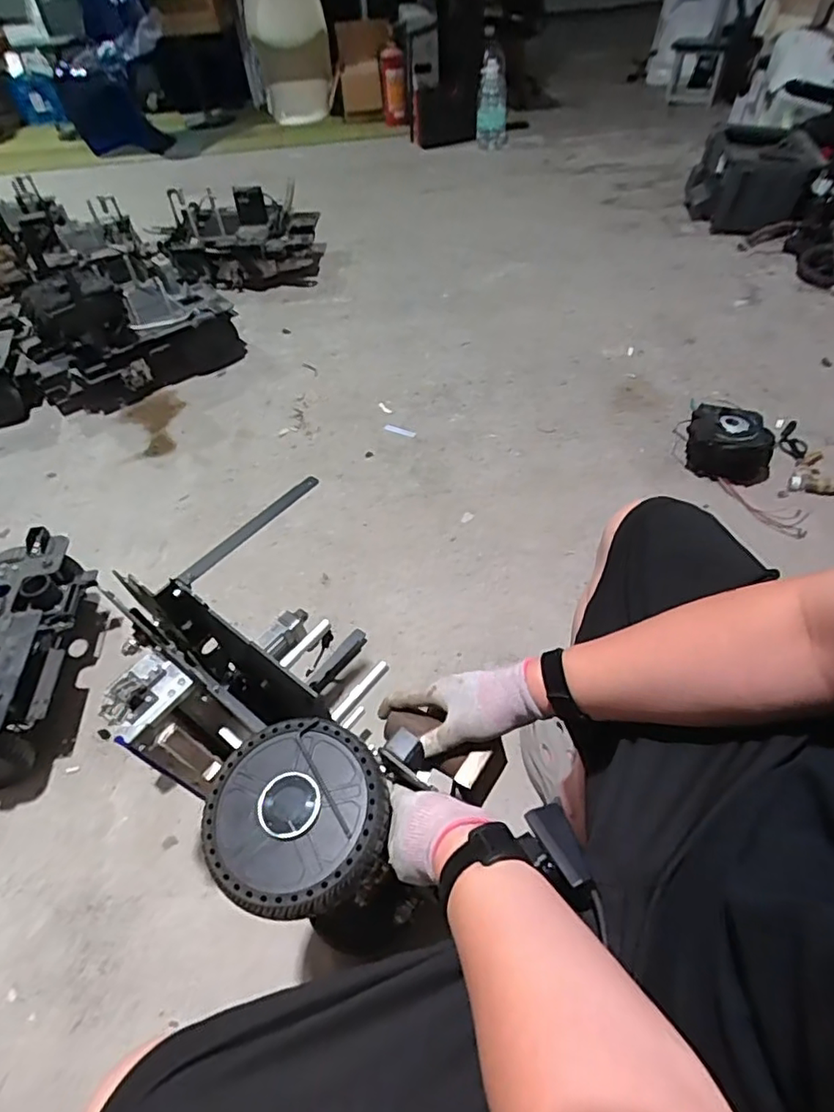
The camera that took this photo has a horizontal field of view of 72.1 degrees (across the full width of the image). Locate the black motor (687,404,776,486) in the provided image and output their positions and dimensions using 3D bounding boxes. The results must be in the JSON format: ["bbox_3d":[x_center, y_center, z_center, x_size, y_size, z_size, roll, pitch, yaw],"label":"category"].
[{"bbox_3d":[0.713,-0.251,1.311,0.186,0.124,0.116,15,53,16],"label":"black motor"}]

